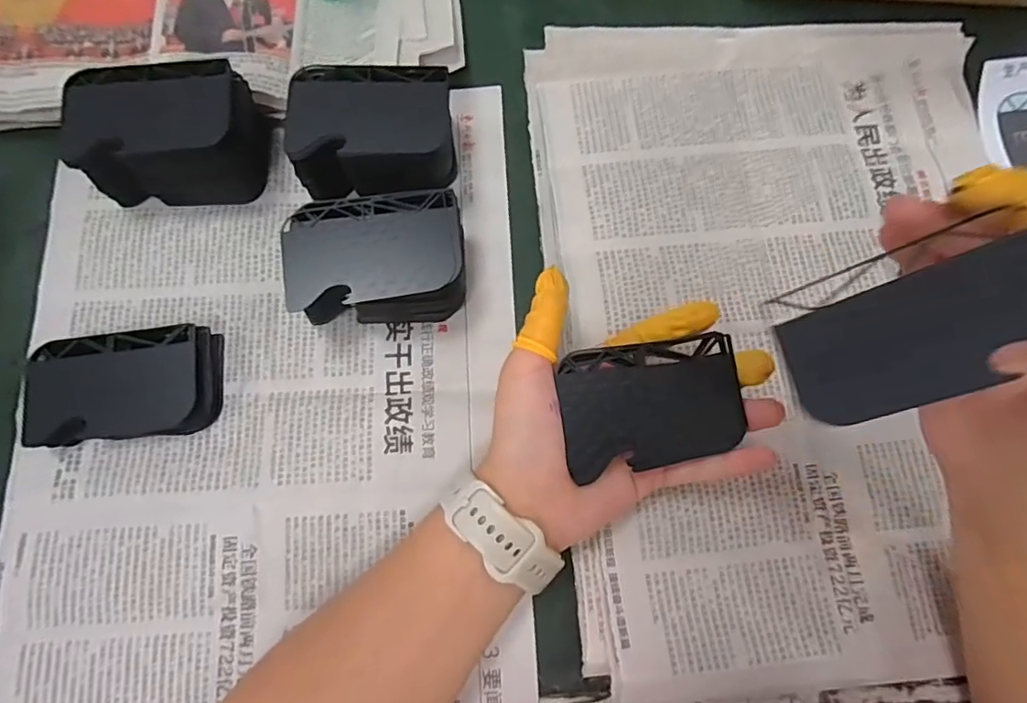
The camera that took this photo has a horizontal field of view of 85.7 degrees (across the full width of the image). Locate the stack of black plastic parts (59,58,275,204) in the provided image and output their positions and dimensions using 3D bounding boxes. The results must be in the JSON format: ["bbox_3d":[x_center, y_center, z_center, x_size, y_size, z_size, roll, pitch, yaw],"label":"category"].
[{"bbox_3d":[-0.188,-0.120,0.304,0.088,0.042,0.059,-2,76,-1],"label":"stack of black plastic parts"}]

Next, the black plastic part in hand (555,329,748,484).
[{"bbox_3d":[0.064,0.024,0.258,0.082,0.006,0.055,-9,80,-3],"label":"black plastic part in hand"}]

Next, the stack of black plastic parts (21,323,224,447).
[{"bbox_3d":[-0.204,0.017,0.291,0.086,0.020,0.056,-7,77,-4],"label":"stack of black plastic parts"}]

